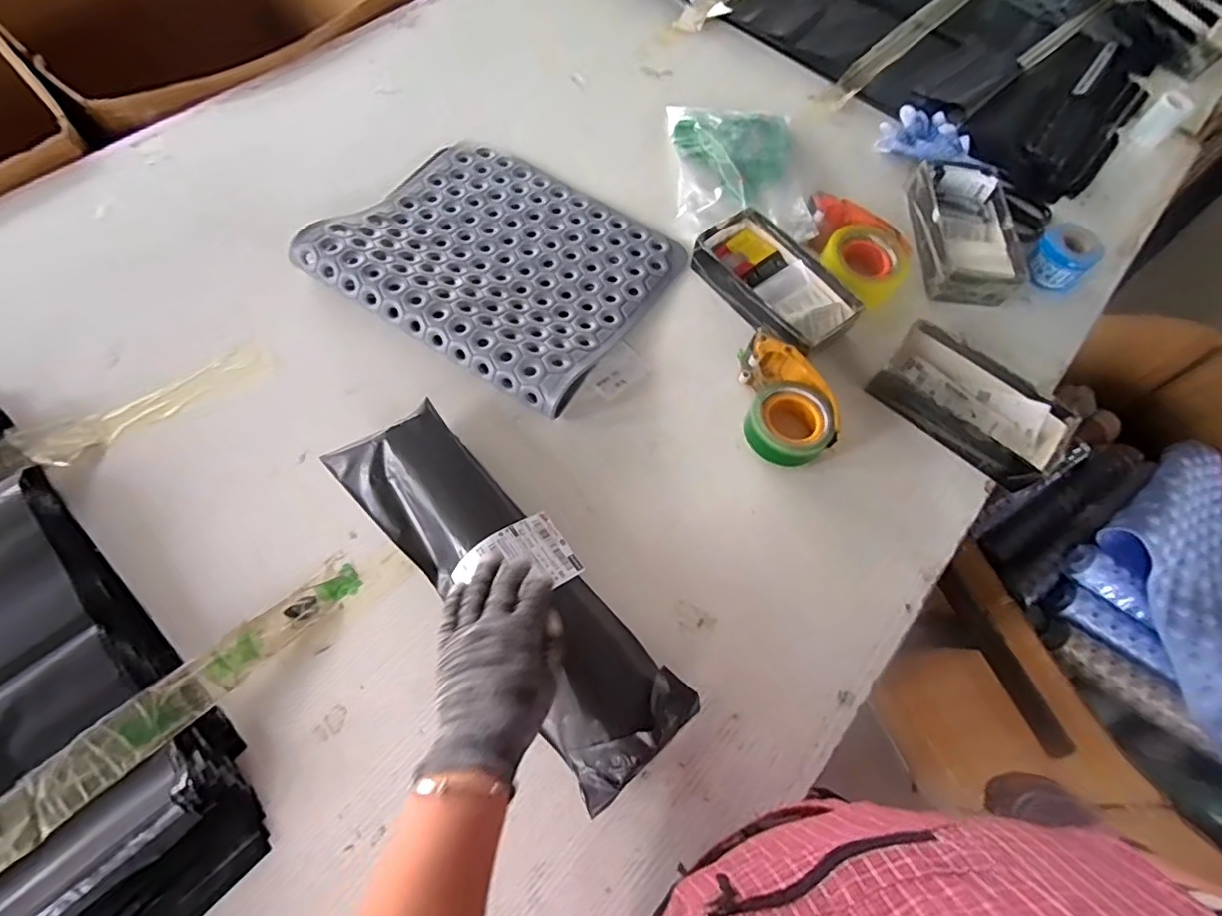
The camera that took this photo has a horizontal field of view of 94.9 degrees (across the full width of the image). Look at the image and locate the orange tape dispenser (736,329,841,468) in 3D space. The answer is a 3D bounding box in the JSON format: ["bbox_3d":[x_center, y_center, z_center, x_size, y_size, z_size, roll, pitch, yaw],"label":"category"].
[{"bbox_3d":[0.207,-0.064,0.662,0.100,0.058,0.153,1,65,-4],"label":"orange tape dispenser"}]

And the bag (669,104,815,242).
[{"bbox_3d":[0.191,-0.439,0.851,0.194,0.030,0.287,2,65,-3],"label":"bag"}]

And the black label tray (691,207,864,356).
[{"bbox_3d":[0.215,-0.231,0.741,0.122,0.054,0.215,-33,71,-17],"label":"black label tray"}]

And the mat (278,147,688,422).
[{"bbox_3d":[-0.142,-0.273,0.741,0.394,0.054,0.343,32,67,10],"label":"mat"}]

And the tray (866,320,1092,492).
[{"bbox_3d":[0.441,-0.063,0.693,0.212,0.061,0.116,42,69,15],"label":"tray"}]

